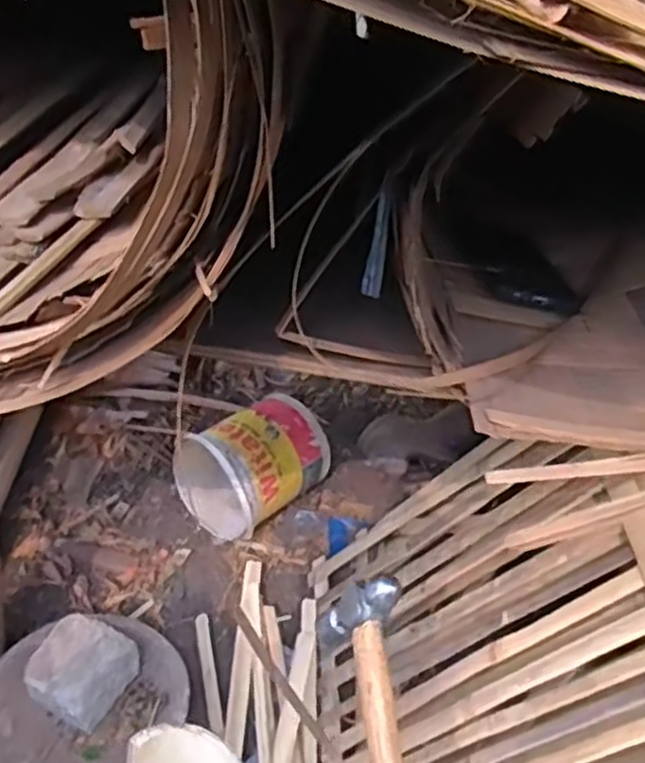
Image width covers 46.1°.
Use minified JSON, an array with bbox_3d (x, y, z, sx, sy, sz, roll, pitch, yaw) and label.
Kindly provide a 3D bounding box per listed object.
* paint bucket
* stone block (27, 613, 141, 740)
[{"bbox_3d":[-0.120,0.122,1.228,0.188,0.194,0.208,32,39,28],"label":"paint bucket"},{"bbox_3d":[-0.300,0.360,0.937,0.108,0.083,0.102,21,35,14],"label":"stone block"}]

